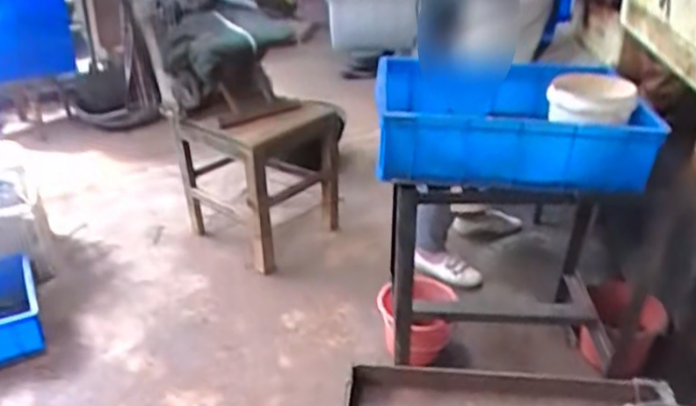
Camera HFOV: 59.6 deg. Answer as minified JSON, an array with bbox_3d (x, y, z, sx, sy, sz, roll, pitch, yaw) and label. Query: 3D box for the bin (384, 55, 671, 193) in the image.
[{"bbox_3d":[0.282,-0.152,1.165,0.466,0.147,0.322,-3,29,-4],"label":"bin"}]

